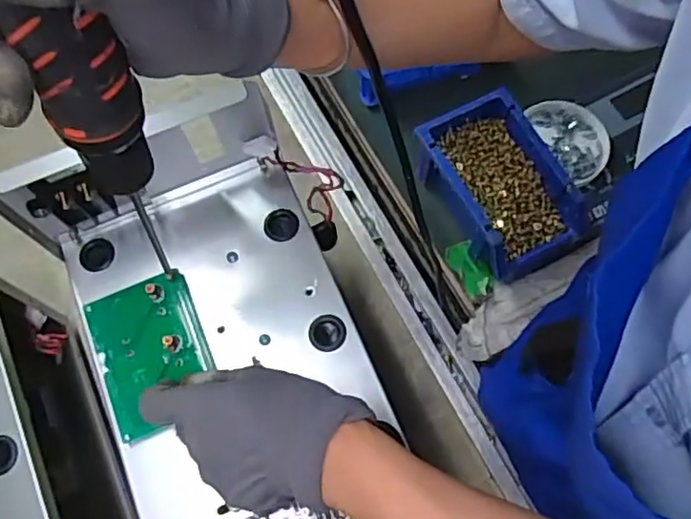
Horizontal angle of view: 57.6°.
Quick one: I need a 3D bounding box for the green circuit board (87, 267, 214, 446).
[{"bbox_3d":[-0.134,0.063,0.436,0.072,0.009,0.102,-22,71,-6],"label":"green circuit board"}]

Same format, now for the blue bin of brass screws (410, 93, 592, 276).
[{"bbox_3d":[0.146,-0.067,0.604,0.109,0.071,0.159,-27,72,-8],"label":"blue bin of brass screws"}]

